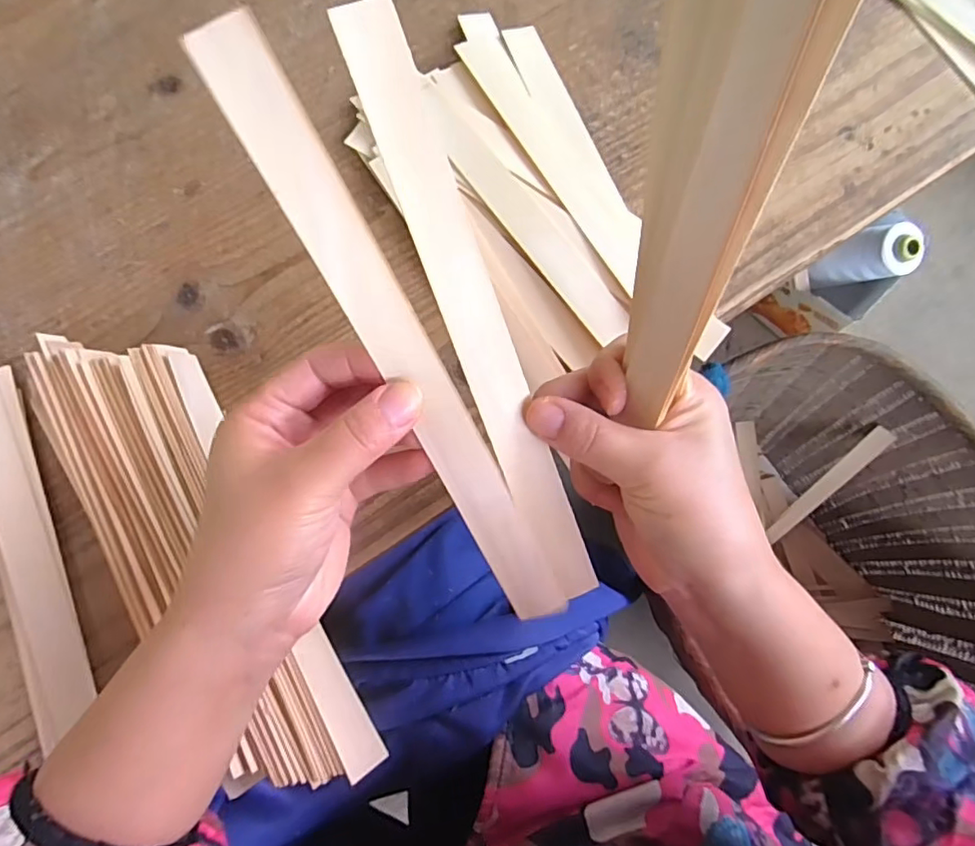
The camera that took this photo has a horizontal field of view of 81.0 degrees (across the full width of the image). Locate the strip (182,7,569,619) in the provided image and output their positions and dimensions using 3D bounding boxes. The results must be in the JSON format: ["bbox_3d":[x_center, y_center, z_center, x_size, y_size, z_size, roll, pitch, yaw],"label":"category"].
[{"bbox_3d":[-0.030,-0.022,0.212,0.022,0.006,0.238,-26,107,6],"label":"strip"}]

